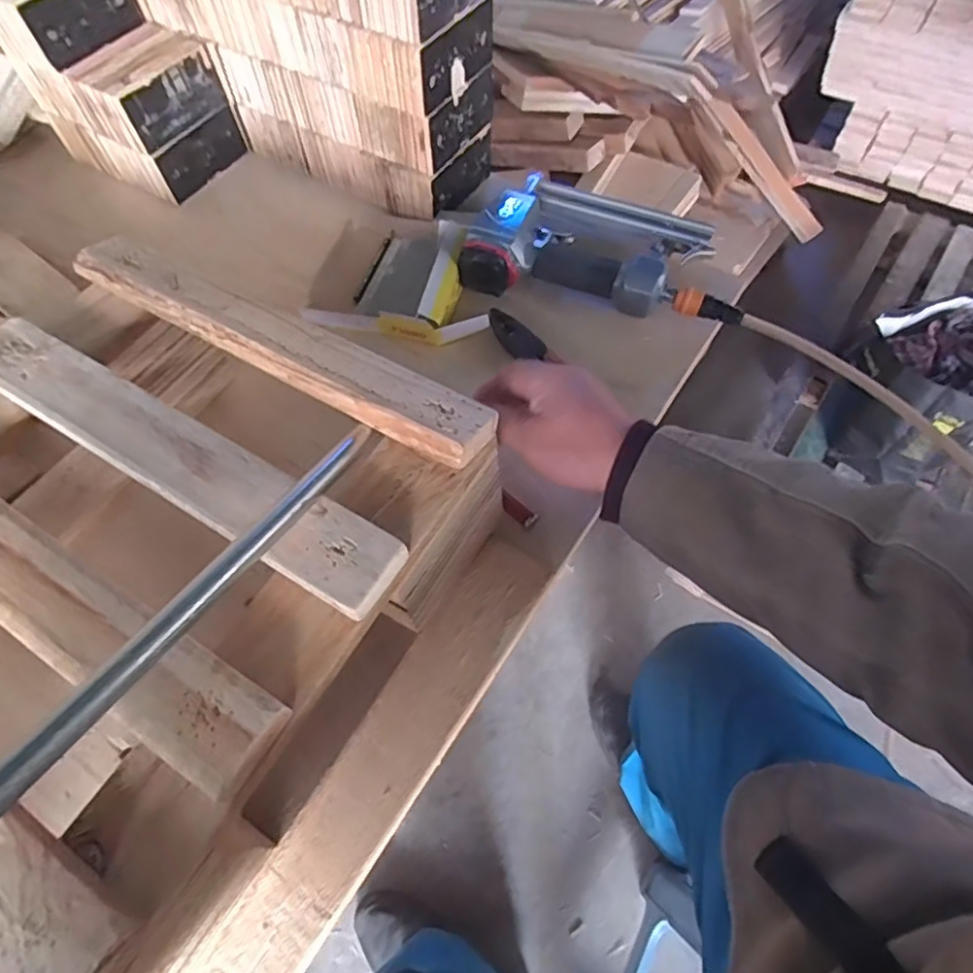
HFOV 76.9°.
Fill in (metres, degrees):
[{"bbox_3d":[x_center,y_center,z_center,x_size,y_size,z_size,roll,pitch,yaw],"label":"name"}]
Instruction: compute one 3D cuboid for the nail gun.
[{"bbox_3d":[0.105,-0.250,0.623,0.209,0.046,0.175,23,64,13],"label":"nail gun"}]

